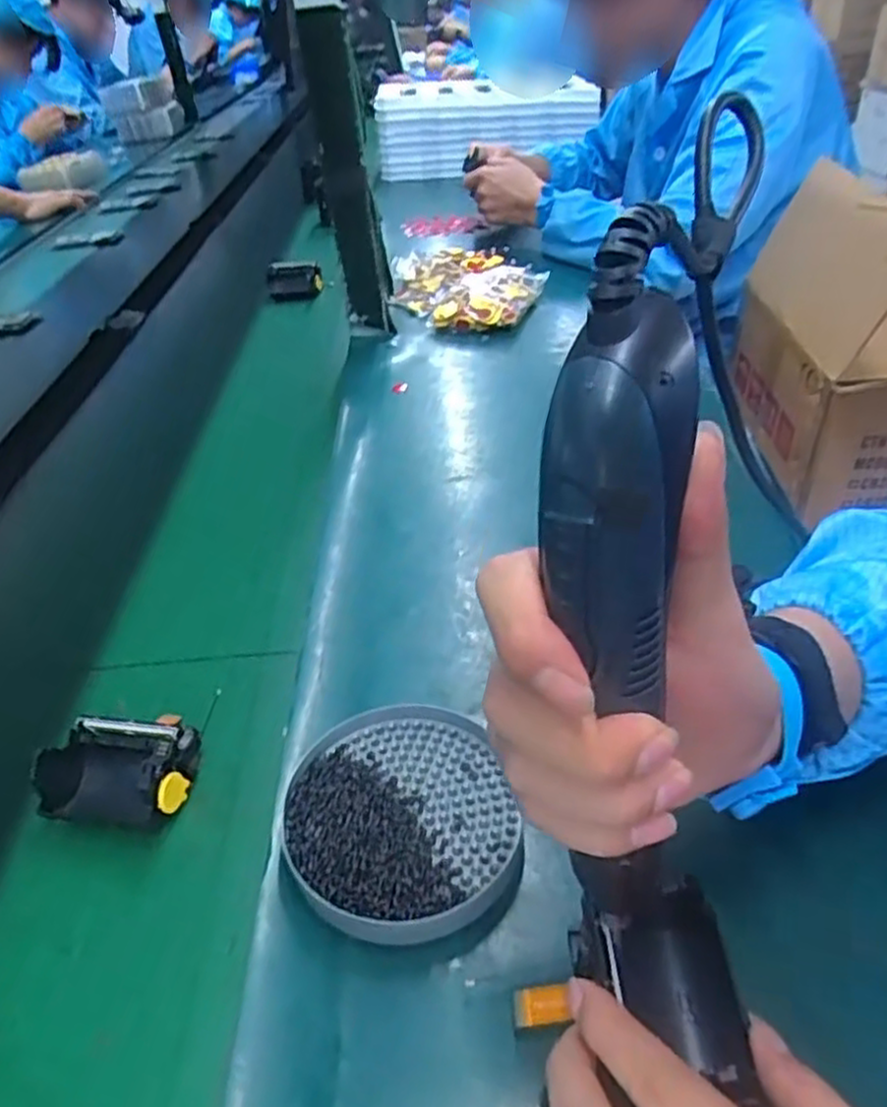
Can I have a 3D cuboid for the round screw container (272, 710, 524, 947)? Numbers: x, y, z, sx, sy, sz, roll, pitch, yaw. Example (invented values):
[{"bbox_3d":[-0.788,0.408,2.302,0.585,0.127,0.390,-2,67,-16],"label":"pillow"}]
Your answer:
[{"bbox_3d":[-0.020,0.126,0.354,0.106,0.019,0.115,-3,38,3],"label":"round screw container"}]

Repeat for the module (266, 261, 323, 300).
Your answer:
[{"bbox_3d":[-0.204,-0.372,0.995,0.073,0.039,0.035,-3,38,4],"label":"module"}]

